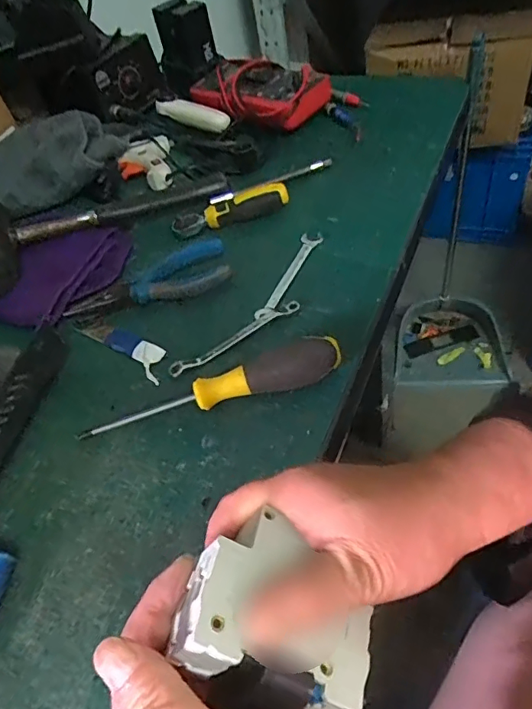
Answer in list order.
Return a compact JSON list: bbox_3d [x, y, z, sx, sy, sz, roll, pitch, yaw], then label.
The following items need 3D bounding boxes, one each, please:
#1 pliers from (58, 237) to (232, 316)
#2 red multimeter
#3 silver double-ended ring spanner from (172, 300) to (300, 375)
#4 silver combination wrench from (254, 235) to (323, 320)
[{"bbox_3d":[-0.109,-0.064,0.464,0.153,0.019,0.051,-22,50,-5],"label":"pliers"},{"bbox_3d":[-0.015,-0.342,0.639,0.190,0.040,0.109,25,61,27],"label":"red multimeter"},{"bbox_3d":[-0.025,-0.015,0.418,0.121,0.008,0.013,-30,52,-11],"label":"silver double-ended ring spanner"},{"bbox_3d":[0.023,-0.074,0.458,0.020,0.004,0.116,14,56,23],"label":"silver combination wrench"}]

